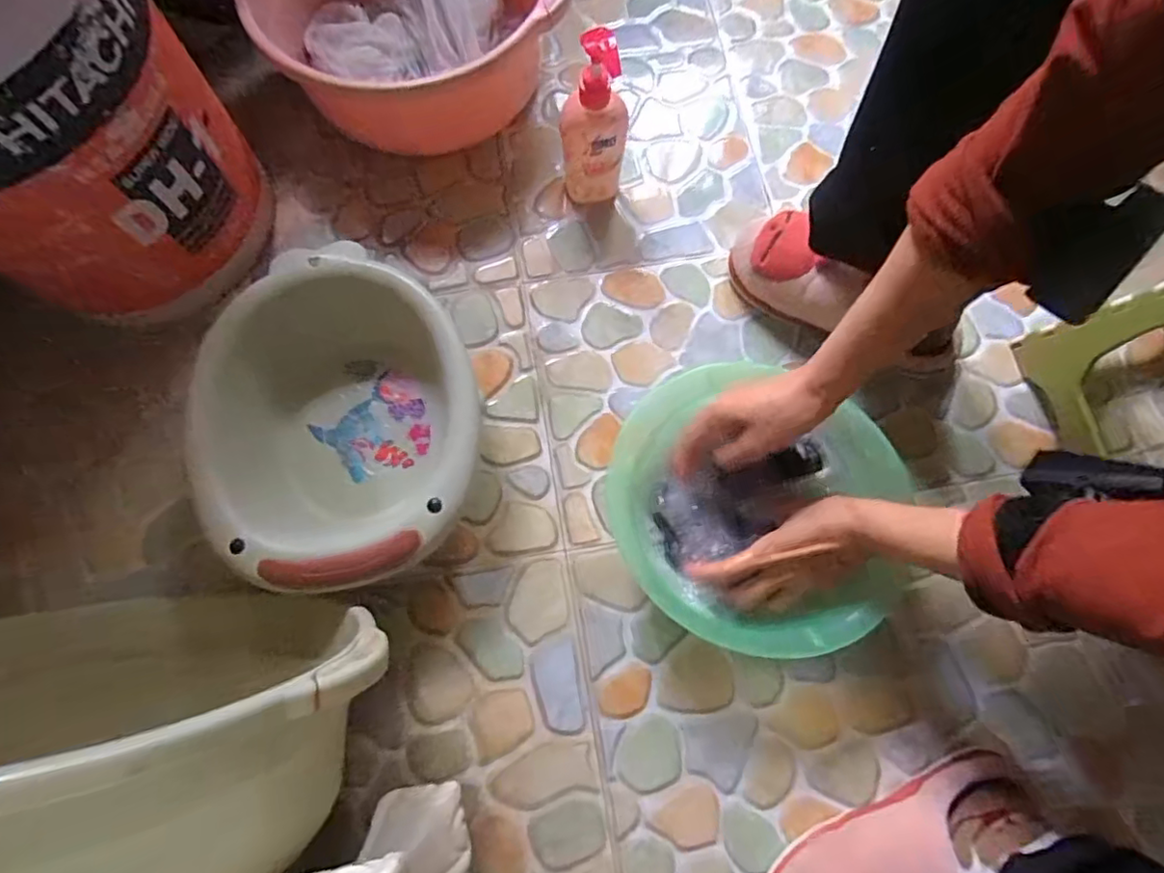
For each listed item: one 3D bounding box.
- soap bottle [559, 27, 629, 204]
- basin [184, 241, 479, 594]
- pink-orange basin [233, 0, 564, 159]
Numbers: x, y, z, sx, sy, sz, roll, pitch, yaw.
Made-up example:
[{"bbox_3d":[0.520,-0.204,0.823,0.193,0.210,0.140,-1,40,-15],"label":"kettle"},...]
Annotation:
[{"bbox_3d":[0.012,-0.305,0.580,0.065,0.187,0.038,-8,74,-3],"label":"soap bottle"},{"bbox_3d":[-0.220,-0.018,0.542,0.228,0.093,0.310,-16,75,-5],"label":"basin"},{"bbox_3d":[-0.188,-0.476,0.653,0.320,0.135,0.320,0,74,-1],"label":"pink-orange basin"}]

